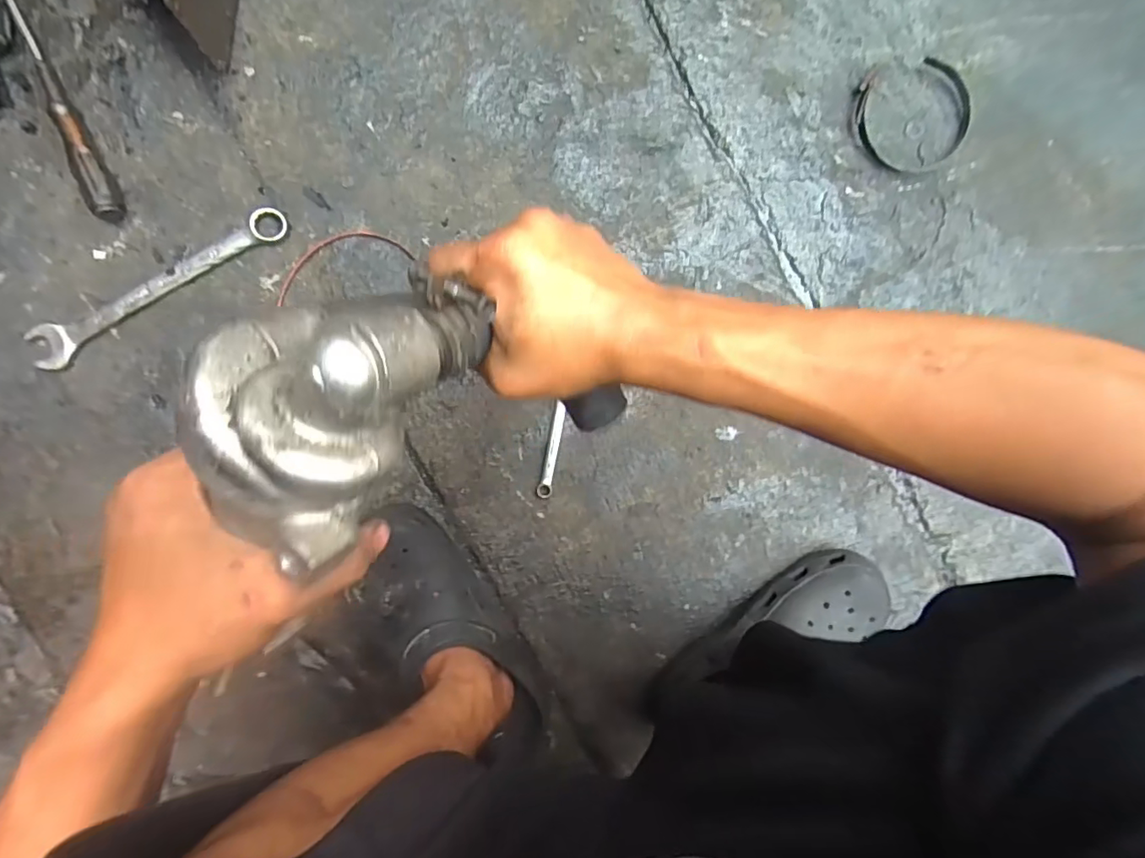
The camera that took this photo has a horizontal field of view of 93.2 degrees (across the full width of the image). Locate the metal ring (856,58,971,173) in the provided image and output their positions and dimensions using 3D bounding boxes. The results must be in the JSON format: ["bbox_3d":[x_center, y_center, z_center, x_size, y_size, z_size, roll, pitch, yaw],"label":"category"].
[{"bbox_3d":[0.355,-0.323,0.561,0.115,0.018,0.107,-14,96,-3],"label":"metal ring"}]

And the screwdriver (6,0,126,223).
[{"bbox_3d":[-0.483,-0.325,0.493,0.022,0.035,0.270,-23,96,-2],"label":"screwdriver"}]

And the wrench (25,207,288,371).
[{"bbox_3d":[-0.398,-0.137,0.524,0.267,0.014,0.040,-29,96,-2],"label":"wrench"}]

